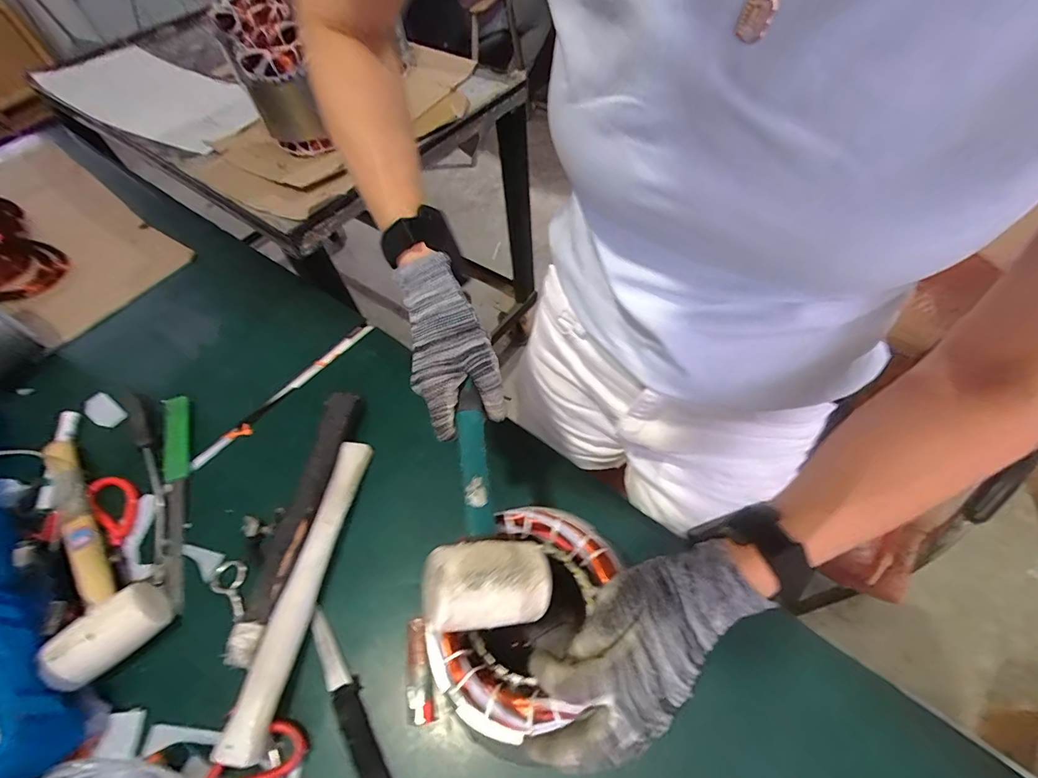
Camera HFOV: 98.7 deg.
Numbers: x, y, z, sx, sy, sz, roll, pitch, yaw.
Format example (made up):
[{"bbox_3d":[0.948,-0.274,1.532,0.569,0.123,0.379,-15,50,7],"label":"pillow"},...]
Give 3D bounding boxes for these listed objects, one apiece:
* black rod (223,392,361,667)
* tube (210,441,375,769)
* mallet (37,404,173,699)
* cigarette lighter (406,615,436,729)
[{"bbox_3d":[-0.244,0.132,0.496,0.046,0.034,0.292,5,57,9],"label":"black rod"},{"bbox_3d":[-0.216,0.190,0.457,0.034,0.036,0.297,5,57,9],"label":"tube"},{"bbox_3d":[-0.494,0.146,0.499,0.092,0.053,0.344,-38,61,-19],"label":"mallet"},{"bbox_3d":[-0.095,0.264,0.420,0.025,0.013,0.084,-9,56,-1],"label":"cigarette lighter"}]

